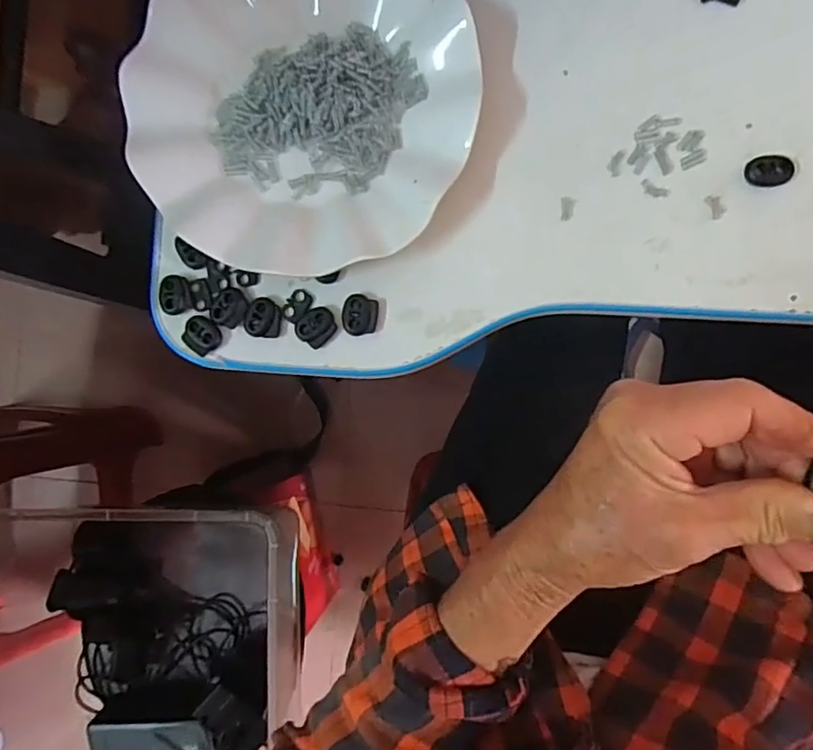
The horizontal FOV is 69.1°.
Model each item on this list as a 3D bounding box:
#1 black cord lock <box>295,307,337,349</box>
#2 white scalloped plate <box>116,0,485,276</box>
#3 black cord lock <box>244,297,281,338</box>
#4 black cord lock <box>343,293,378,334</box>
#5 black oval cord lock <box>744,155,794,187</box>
[{"bbox_3d":[-0.047,-0.025,0.315,0.021,0.004,0.018,-44,85,3],"label":"black cord lock"},{"bbox_3d":[-0.056,-0.145,0.309,0.180,0.023,0.176,0,88,6],"label":"white scalloped plate"},{"bbox_3d":[-0.077,-0.031,0.319,0.019,0.007,0.021,6,89,6],"label":"black cord lock"},{"bbox_3d":[-0.025,-0.032,0.310,0.019,0.004,0.021,7,89,6],"label":"black cord lock"},{"bbox_3d":[0.178,-0.100,0.290,0.022,0.005,0.015,-3,88,6],"label":"black oval cord lock"}]

